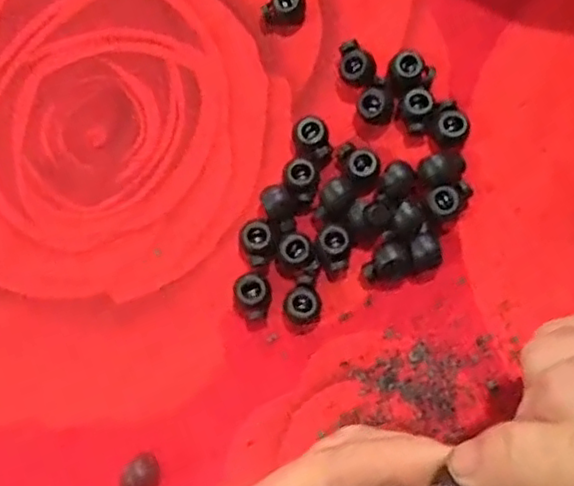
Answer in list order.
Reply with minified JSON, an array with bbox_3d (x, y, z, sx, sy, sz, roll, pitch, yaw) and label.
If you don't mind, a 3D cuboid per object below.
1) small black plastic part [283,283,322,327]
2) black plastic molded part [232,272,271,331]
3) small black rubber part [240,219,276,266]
[{"bbox_3d":[0.006,0.026,0.270,0.015,0.011,0.017,2,80,1],"label":"small black plastic part"},{"bbox_3d":[-0.014,0.024,0.270,0.015,0.010,0.022,-1,80,0],"label":"black plastic molded part"},{"bbox_3d":[-0.011,-0.001,0.273,0.014,0.008,0.017,-25,81,-4],"label":"small black rubber part"}]

